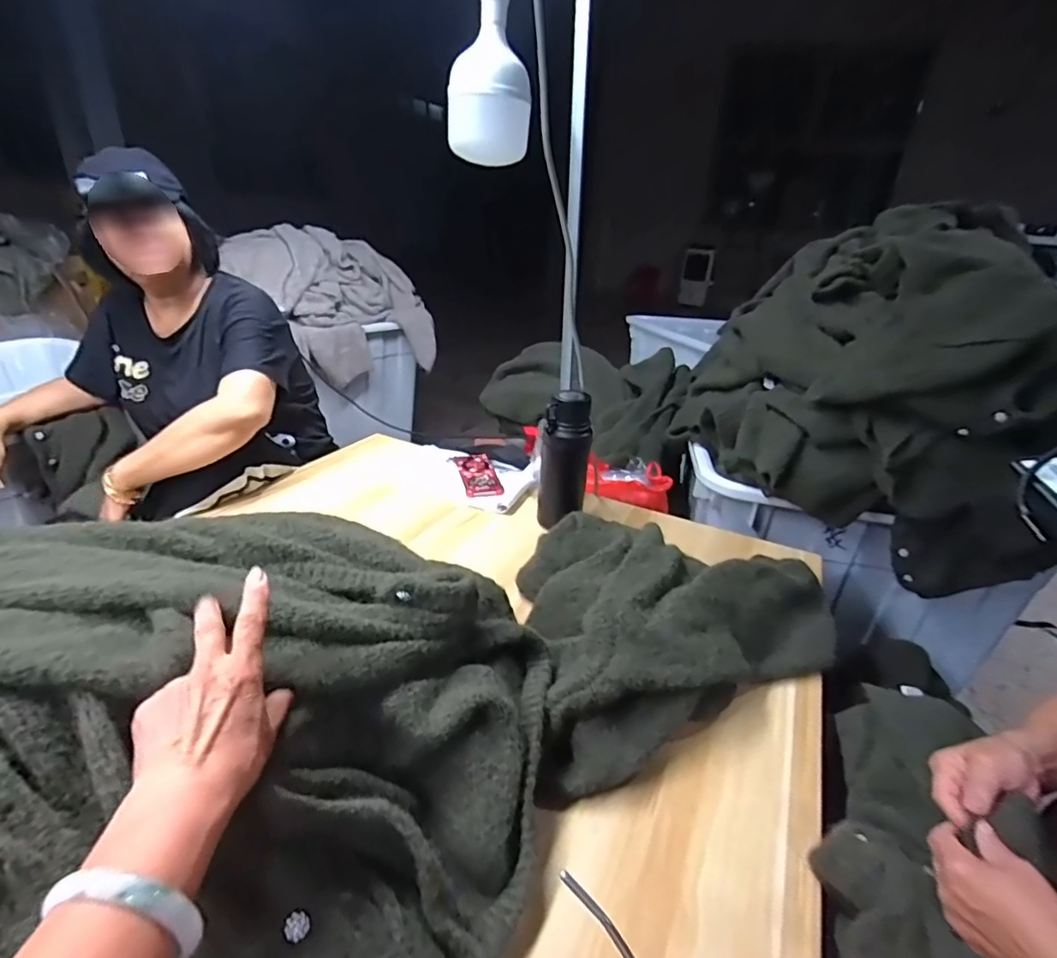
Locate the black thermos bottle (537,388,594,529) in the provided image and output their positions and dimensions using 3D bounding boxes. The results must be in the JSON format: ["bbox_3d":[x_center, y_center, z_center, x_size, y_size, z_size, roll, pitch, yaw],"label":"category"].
[{"bbox_3d":[0.063,-0.029,0.940,0.083,0.227,0.077,3,27,0],"label":"black thermos bottle"}]

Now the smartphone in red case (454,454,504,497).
[{"bbox_3d":[-0.102,-0.009,1.114,0.072,0.018,0.165,-5,28,-15],"label":"smartphone in red case"}]

